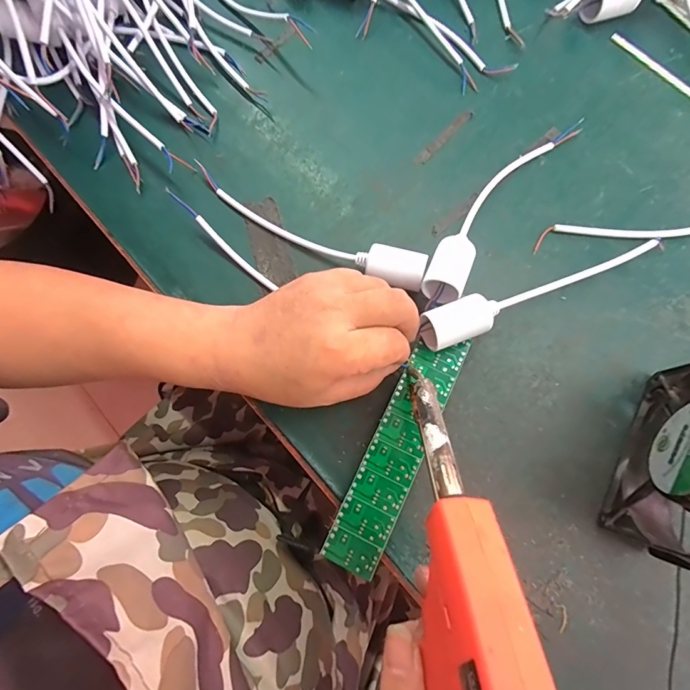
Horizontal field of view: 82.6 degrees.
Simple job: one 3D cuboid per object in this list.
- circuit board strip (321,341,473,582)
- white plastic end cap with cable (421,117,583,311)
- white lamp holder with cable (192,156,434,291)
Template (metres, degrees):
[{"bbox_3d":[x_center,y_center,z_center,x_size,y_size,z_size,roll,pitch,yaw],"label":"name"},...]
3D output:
[{"bbox_3d":[0.037,0.069,0.268,0.034,0.004,0.165,26,78,7],"label":"circuit board strip"},{"bbox_3d":[0.121,-0.112,0.307,0.032,0.034,0.207,35,81,8],"label":"white plastic end cap with cable"},{"bbox_3d":[-0.032,-0.090,0.307,0.200,0.029,0.027,25,79,7],"label":"white lamp holder with cable"}]

